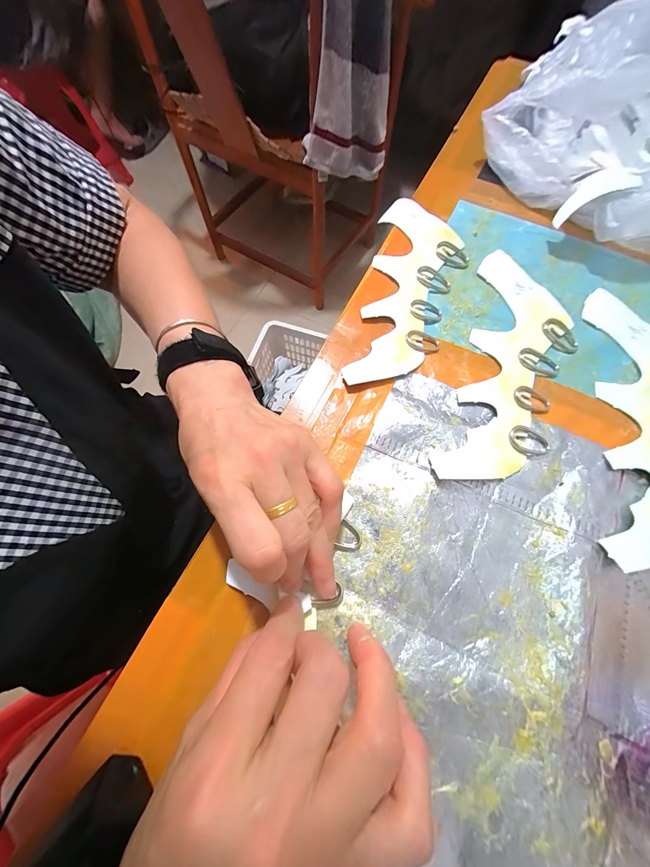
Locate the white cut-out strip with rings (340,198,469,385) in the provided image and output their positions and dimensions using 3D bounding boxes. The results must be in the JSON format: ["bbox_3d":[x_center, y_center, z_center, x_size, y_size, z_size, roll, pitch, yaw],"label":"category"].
[{"bbox_3d":[0.077,-0.136,0.271,0.076,0.006,0.222,12,70,4],"label":"white cut-out strip with rings"}]

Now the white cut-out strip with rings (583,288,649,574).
[{"bbox_3d":[0.244,-0.011,0.222,0.080,0.007,0.223,15,70,5],"label":"white cut-out strip with rings"}]

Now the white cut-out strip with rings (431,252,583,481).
[{"bbox_3d":[0.152,-0.057,0.240,0.082,0.007,0.221,19,71,7],"label":"white cut-out strip with rings"}]

